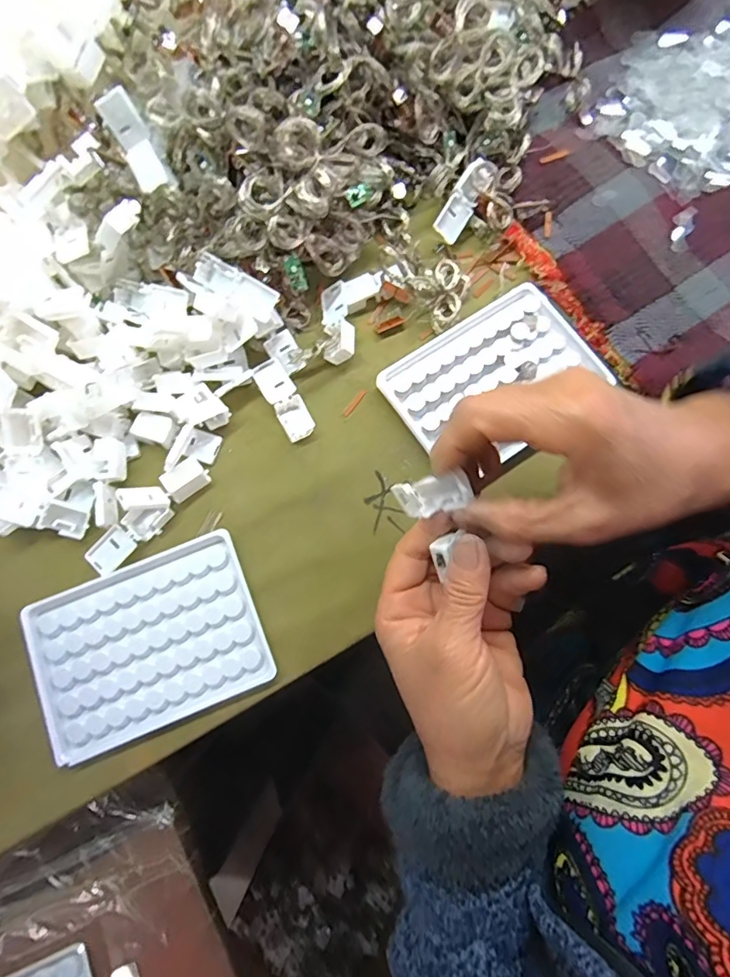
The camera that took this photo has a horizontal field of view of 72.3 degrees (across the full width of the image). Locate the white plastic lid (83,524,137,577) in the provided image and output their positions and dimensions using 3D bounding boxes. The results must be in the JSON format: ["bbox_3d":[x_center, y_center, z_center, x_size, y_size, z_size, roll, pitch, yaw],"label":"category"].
[{"bbox_3d":[-0.154,0.037,0.303,0.021,0.004,0.029,41,82,7],"label":"white plastic lid"}]

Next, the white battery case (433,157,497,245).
[{"bbox_3d":[0.070,-0.202,0.351,0.018,0.012,0.055,34,98,6],"label":"white battery case"}]

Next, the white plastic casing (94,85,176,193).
[{"bbox_3d":[-0.134,-0.202,0.293,0.020,0.014,0.050,-30,108,-5],"label":"white plastic casing"}]

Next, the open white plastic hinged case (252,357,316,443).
[{"bbox_3d":[-0.052,-0.058,0.327,0.021,0.009,0.056,-31,81,-6],"label":"open white plastic hinged case"}]

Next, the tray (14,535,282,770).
[{"bbox_3d":[-0.127,0.091,0.293,0.128,0.008,0.093,-22,80,-4],"label":"tray"}]

